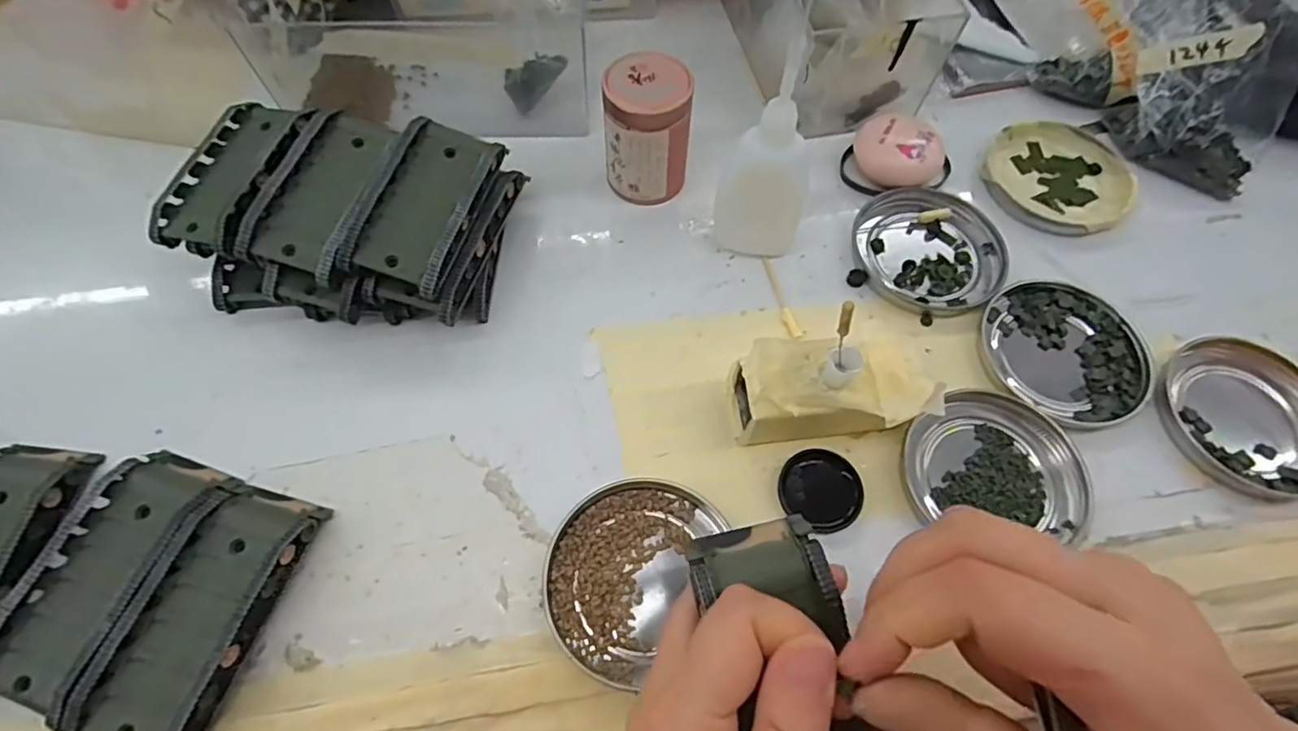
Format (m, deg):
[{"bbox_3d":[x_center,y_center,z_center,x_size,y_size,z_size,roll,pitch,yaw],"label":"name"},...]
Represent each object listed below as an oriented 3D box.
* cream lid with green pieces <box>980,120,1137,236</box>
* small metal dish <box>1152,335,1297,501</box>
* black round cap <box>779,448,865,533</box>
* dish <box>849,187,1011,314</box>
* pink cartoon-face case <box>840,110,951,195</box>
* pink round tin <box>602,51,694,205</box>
[{"bbox_3d":[0.234,-0.110,0.359,0.077,0.015,0.077,1,63,-1],"label":"cream lid with green pieces"},{"bbox_3d":[0.283,0.024,0.295,0.080,0.013,0.077,1,63,-1],"label":"small metal dish"},{"bbox_3d":[0.076,0.053,0.273,0.035,0.006,0.036,1,63,-1],"label":"black round cap"},{"bbox_3d":[0.150,-0.062,0.333,0.079,0.009,0.074,1,63,-1],"label":"dish"},{"bbox_3d":[0.140,-0.121,0.353,0.056,0.022,0.048,-30,68,-15],"label":"pink cartoon-face case"},{"bbox_3d":[0.000,-0.122,0.329,0.042,0.065,0.040,1,63,-1],"label":"pink round tin"}]

